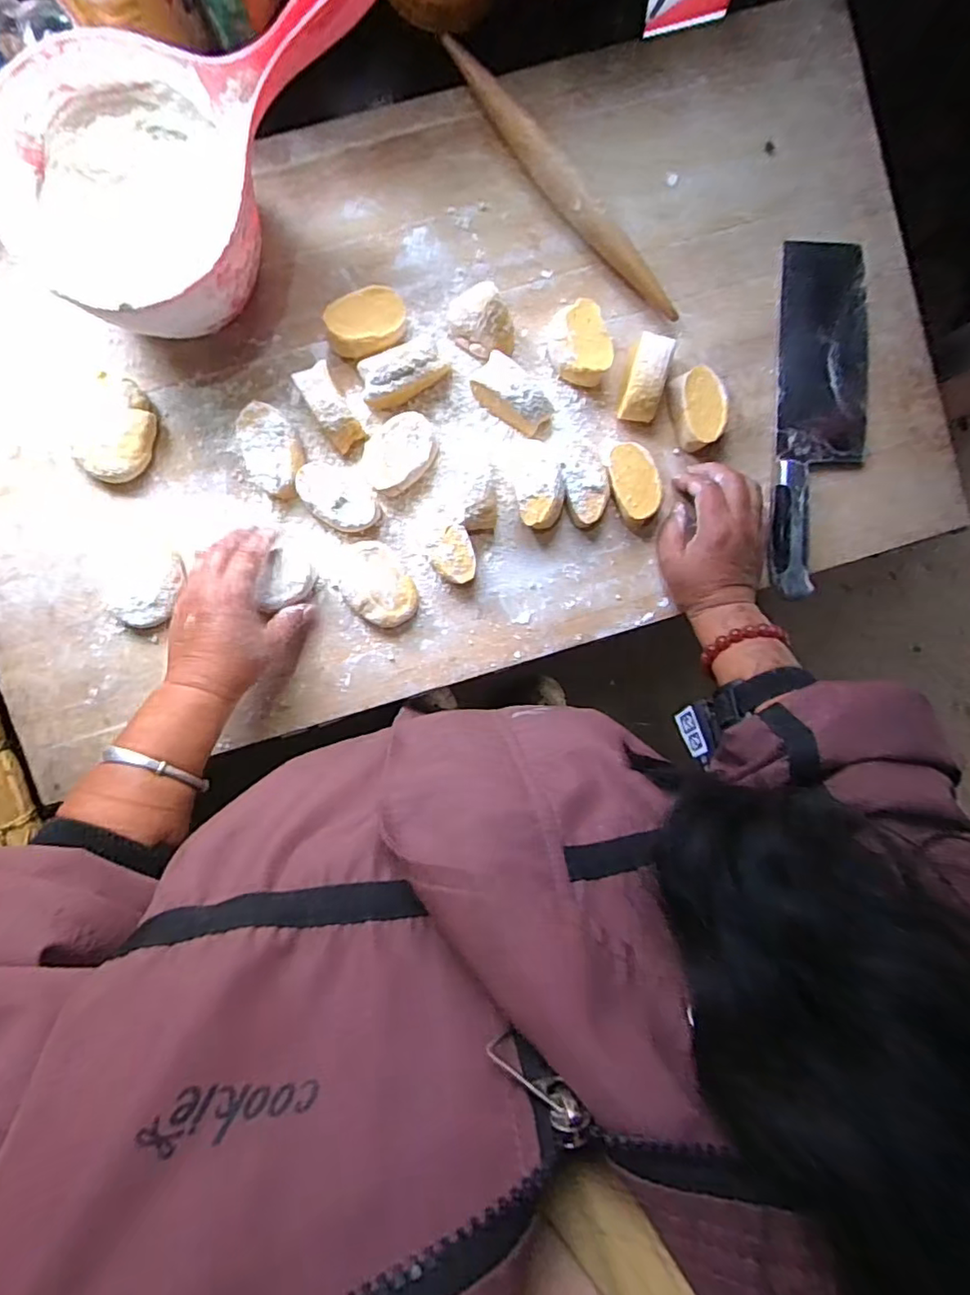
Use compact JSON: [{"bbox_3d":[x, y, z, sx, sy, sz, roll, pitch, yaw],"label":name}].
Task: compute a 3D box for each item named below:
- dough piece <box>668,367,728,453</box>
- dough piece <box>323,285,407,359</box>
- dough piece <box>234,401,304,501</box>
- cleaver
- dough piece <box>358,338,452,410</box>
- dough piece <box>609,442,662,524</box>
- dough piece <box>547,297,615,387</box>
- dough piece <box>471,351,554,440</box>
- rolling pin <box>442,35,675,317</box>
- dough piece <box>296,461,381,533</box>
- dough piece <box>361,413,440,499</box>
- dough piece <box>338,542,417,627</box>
[{"bbox_3d":[0.165,-0.185,0.457,0.033,0.030,0.058,-9,95,-2],"label":"dough piece"},{"bbox_3d":[-0.088,-0.241,0.441,0.059,0.031,0.037,-20,95,-1],"label":"dough piece"},{"bbox_3d":[-0.161,-0.148,0.448,0.039,0.029,0.065,-13,95,-2],"label":"dough piece"},{"bbox_3d":[0.267,-0.180,0.470,0.079,0.034,0.274,4,94,-3],"label":"cleaver"},{"bbox_3d":[-0.061,-0.208,0.446,0.067,0.037,0.031,-21,95,-1],"label":"dough piece"},{"bbox_3d":[0.116,-0.129,0.461,0.035,0.022,0.059,-17,95,-1],"label":"dough piece"},{"bbox_3d":[0.072,-0.231,0.452,0.040,0.034,0.056,-17,95,-1],"label":"dough piece"},{"bbox_3d":[0.023,-0.188,0.449,0.067,0.035,0.035,42,92,-5],"label":"dough piece"},{"bbox_3d":[0.056,-0.347,0.448,0.020,0.026,0.251,-42,95,1],"label":"rolling pin"},{"bbox_3d":[-0.111,-0.117,0.453,0.060,0.025,0.045,39,92,-5],"label":"dough piece"},{"bbox_3d":[-0.067,-0.150,0.454,0.047,0.022,0.061,43,92,-5],"label":"dough piece"},{"bbox_3d":[-0.085,-0.049,0.465,0.050,0.020,0.069,-38,95,1],"label":"dough piece"}]

